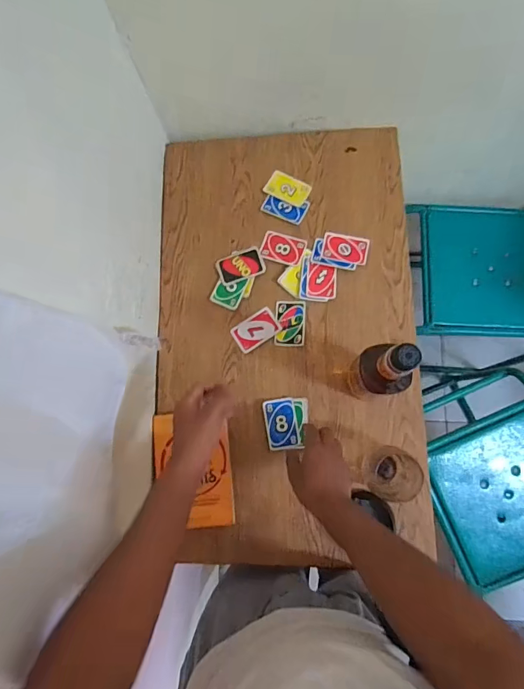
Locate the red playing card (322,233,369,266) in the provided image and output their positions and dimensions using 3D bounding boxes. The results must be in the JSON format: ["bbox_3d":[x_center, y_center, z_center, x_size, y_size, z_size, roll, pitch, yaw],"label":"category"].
[{"bbox_3d":[0.158,-0.181,0.762,0.085,0.005,0.054,13,79,6],"label":"red playing card"}]

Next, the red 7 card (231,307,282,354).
[{"bbox_3d":[-0.011,-0.027,0.753,0.085,0.004,0.055,-34,76,1],"label":"red 7 card"}]

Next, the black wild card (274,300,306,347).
[{"bbox_3d":[0.053,-0.039,0.748,0.055,0.004,0.086,2,80,7],"label":"black wild card"}]

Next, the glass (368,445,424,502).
[{"bbox_3d":[0.211,0.208,0.650,0.083,0.073,0.076,0,81,3],"label":"glass"}]

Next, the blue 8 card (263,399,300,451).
[{"bbox_3d":[0.035,0.141,0.713,0.054,0.010,0.086,-9,80,1],"label":"blue 8 card"}]

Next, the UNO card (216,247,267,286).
[{"bbox_3d":[-0.041,-0.152,0.775,0.090,0.004,0.056,-19,83,4],"label":"UNO card"}]

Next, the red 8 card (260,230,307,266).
[{"bbox_3d":[0.040,-0.185,0.771,0.081,0.004,0.056,17,80,10],"label":"red 8 card"}]

